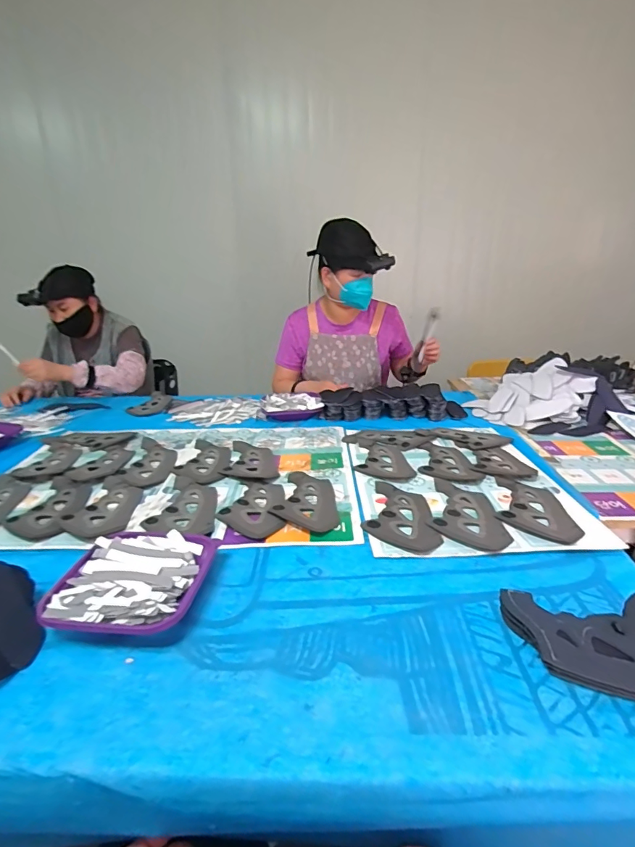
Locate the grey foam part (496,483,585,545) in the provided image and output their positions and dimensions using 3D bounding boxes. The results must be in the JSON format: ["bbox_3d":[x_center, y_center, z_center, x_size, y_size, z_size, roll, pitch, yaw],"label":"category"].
[{"bbox_3d":[0.389,0.151,0.745,0.122,0.012,0.158,14,25,34],"label":"grey foam part"}]

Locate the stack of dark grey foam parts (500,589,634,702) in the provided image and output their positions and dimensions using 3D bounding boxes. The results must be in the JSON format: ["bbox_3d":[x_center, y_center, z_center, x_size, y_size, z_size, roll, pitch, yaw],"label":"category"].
[{"bbox_3d":[0.322,0.240,0.470,0.219,0.034,0.111,5,21,15],"label":"stack of dark grey foam parts"}]

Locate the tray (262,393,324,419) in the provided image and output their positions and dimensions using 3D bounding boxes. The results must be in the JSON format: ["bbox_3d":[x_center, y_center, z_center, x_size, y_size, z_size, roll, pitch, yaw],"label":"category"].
[{"bbox_3d":[-0.073,-0.048,1.240,0.175,0.048,0.120,0,21,1],"label":"tray"}]

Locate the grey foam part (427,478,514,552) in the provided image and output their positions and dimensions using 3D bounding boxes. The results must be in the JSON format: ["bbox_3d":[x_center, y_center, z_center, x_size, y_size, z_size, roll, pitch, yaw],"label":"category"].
[{"bbox_3d":[0.252,0.153,0.752,0.116,0.012,0.205,2,21,8],"label":"grey foam part"}]

